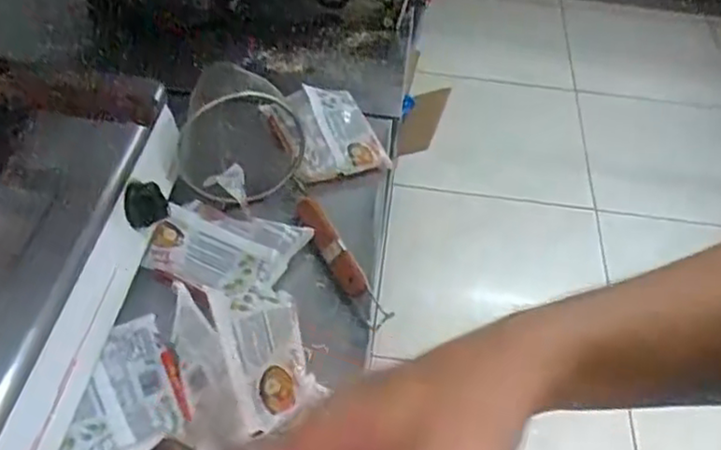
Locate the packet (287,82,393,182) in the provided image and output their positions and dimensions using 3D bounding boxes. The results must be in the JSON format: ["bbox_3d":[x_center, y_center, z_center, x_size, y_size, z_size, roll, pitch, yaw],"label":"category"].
[{"bbox_3d":[-0.037,-0.110,0.833,0.105,0.030,0.137,-10,55,-20],"label":"packet"}]

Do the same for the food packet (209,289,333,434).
[{"bbox_3d":[-0.077,0.099,0.567,0.063,0.021,0.138,-12,49,-16],"label":"food packet"}]

